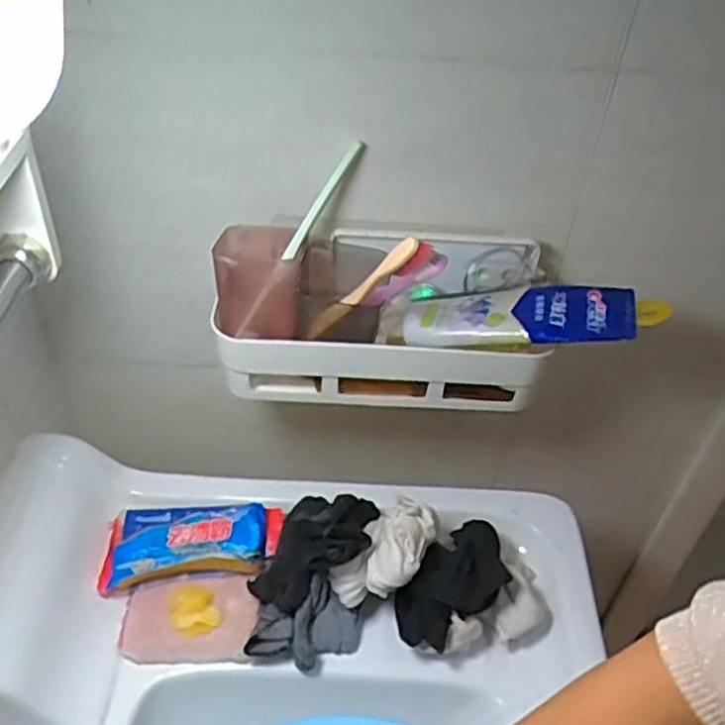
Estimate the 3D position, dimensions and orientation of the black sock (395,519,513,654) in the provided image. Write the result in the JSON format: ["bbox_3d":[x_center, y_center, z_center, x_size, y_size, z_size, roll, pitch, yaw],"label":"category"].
[{"bbox_3d":[0.075,0.173,0.587,0.114,0.045,0.066,-32,54,-33],"label":"black sock"}]

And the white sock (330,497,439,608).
[{"bbox_3d":[0.020,0.150,0.585,0.059,0.052,0.088,22,45,18],"label":"white sock"}]

